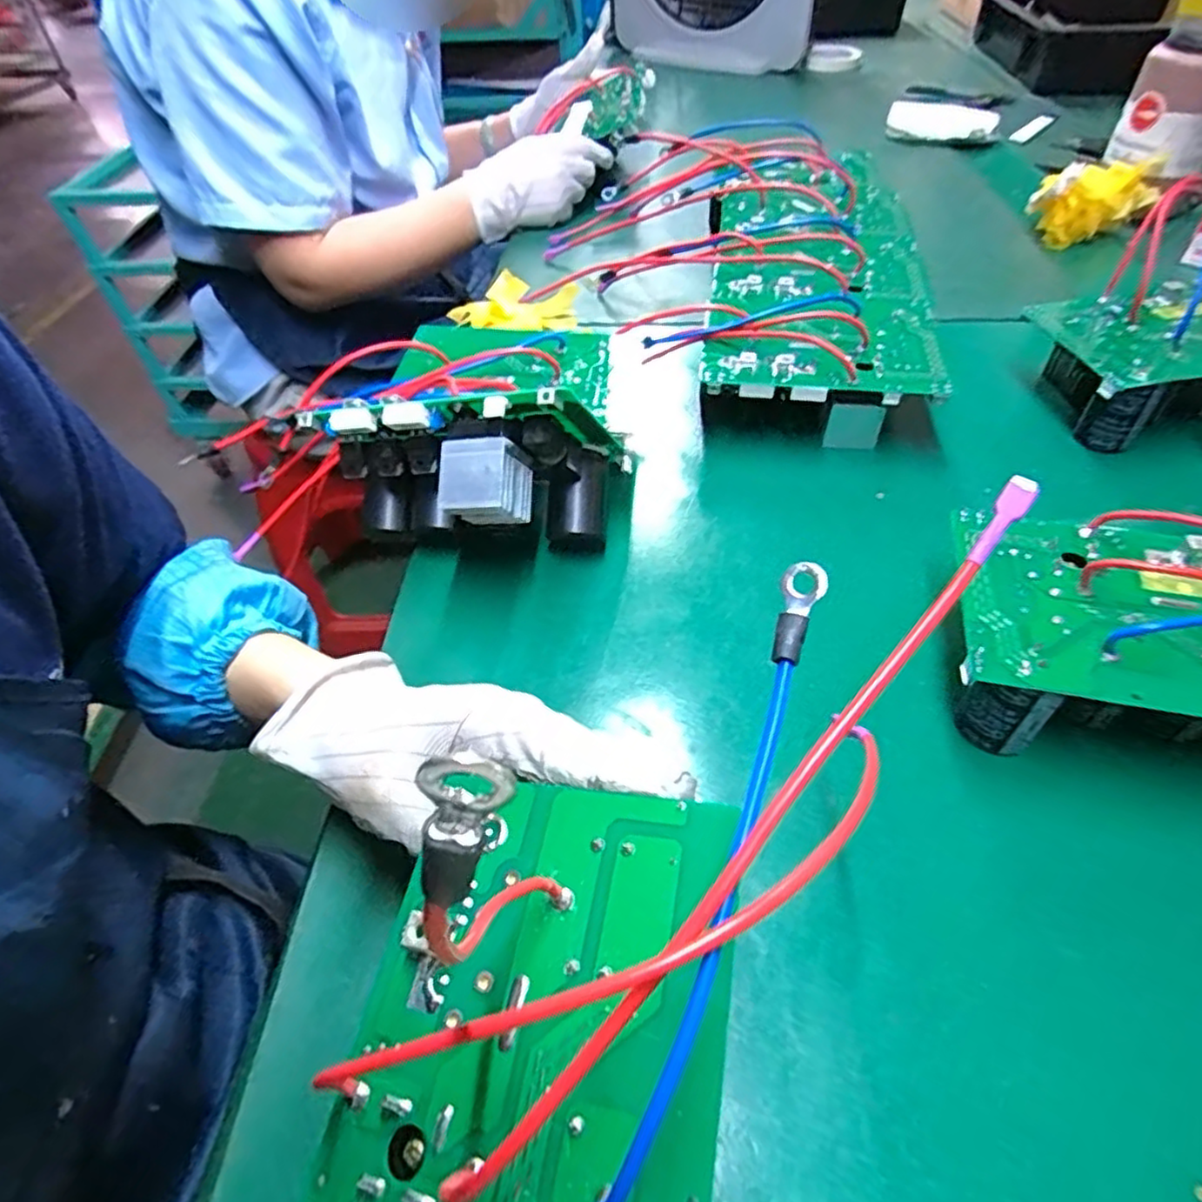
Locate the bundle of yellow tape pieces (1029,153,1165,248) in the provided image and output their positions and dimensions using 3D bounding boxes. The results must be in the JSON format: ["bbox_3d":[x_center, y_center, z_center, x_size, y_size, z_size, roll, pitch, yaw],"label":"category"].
[{"bbox_3d":[0.472,-0.387,0.669,0.103,0.062,0.063,-15,50,-12],"label":"bundle of yellow tape pieces"}]

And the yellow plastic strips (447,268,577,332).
[{"bbox_3d":[-0.074,-0.253,0.593,0.105,0.031,0.068,-5,48,-3],"label":"yellow plastic strips"}]

